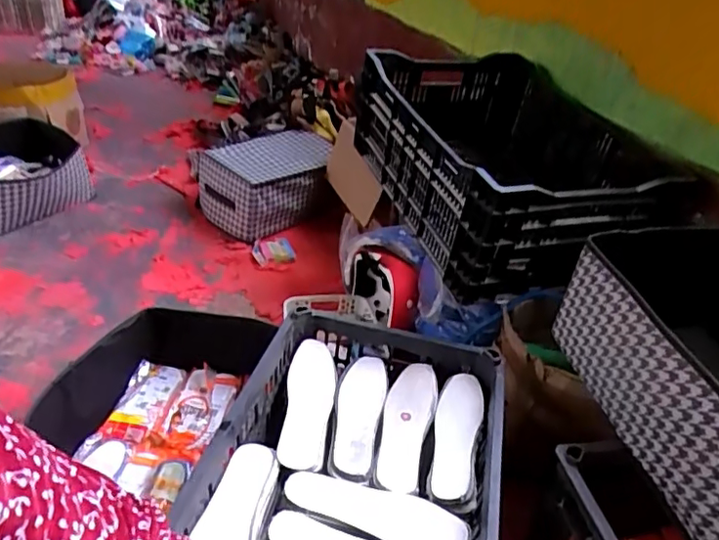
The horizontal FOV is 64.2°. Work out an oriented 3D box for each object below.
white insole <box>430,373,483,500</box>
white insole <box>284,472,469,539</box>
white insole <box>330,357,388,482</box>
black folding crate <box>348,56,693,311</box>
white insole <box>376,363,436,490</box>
[{"bbox_3d":[0.135,0.226,0.792,0.067,0.022,0.216,-15,28,21],"label":"white insole"},{"bbox_3d":[0.018,0.288,0.693,0.220,0.014,0.070,14,32,12],"label":"white insole"},{"bbox_3d":[-0.002,0.203,0.823,0.067,0.011,0.222,9,31,3],"label":"white insole"},{"bbox_3d":[0.275,-0.218,1.147,0.405,0.276,0.575,-5,33,-18],"label":"black folding crate"},{"bbox_3d":[0.067,0.217,0.814,0.068,0.022,0.224,11,31,8],"label":"white insole"}]

